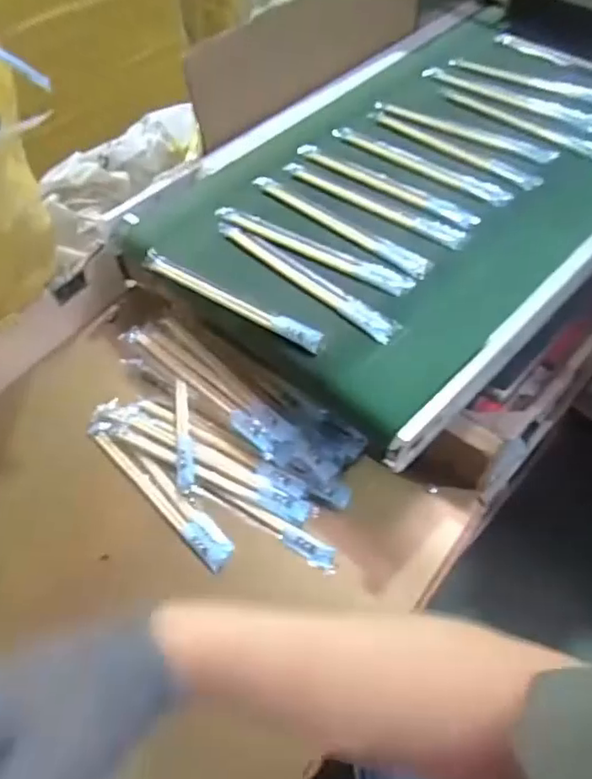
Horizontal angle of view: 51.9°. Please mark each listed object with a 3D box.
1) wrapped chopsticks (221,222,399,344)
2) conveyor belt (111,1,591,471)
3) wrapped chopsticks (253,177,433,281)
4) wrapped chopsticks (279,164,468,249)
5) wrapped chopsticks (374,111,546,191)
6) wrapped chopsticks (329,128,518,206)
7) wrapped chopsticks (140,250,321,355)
[{"bbox_3d":[0.006,-0.112,0.596,0.224,0.007,0.030,38,64,26],"label":"wrapped chopsticks"},{"bbox_3d":[0.172,-0.248,0.734,0.414,0.089,0.676,38,64,26],"label":"conveyor belt"},{"bbox_3d":[0.043,-0.177,0.641,0.229,0.009,0.029,38,64,26],"label":"wrapped chopsticks"},{"bbox_3d":[0.083,-0.203,0.663,0.224,0.009,0.028,28,61,21],"label":"wrapped chopsticks"},{"bbox_3d":[0.183,-0.285,0.716,0.228,0.007,0.030,38,65,26],"label":"wrapped chopsticks"},{"bbox_3d":[0.141,-0.259,0.699,0.222,0.011,0.026,33,62,24],"label":"wrapped chopsticks"},{"bbox_3d":[-0.066,-0.093,0.589,0.224,0.008,0.018,31,62,23],"label":"wrapped chopsticks"}]

